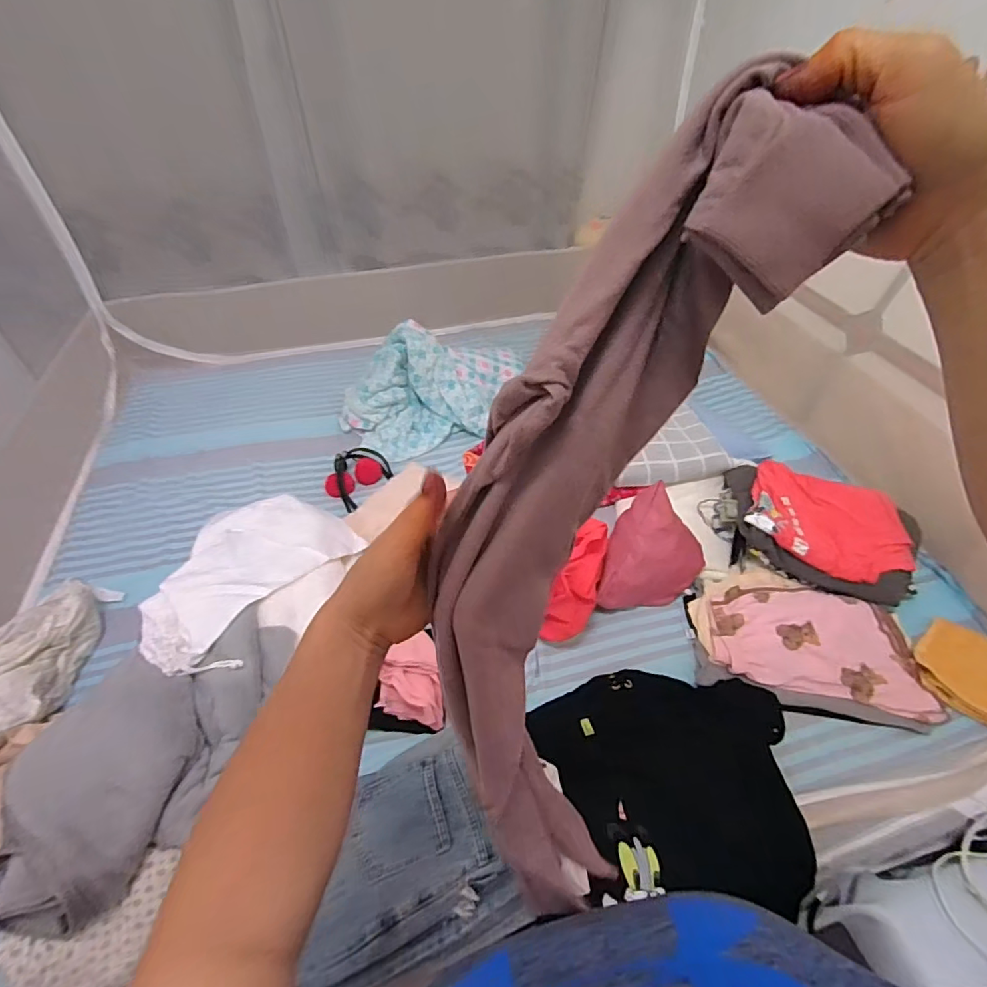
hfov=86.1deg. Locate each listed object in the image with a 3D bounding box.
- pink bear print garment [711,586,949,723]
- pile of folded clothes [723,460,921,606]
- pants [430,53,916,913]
[{"bbox_3d":[0.618,0.279,1.018,0.366,0.029,0.229,11,46,12],"label":"pink bear print garment"},{"bbox_3d":[0.691,0.066,1.147,0.376,0.102,0.262,20,49,20],"label":"pile of folded clothes"},{"bbox_3d":[0.057,0.025,0.315,0.147,0.444,0.087,25,17,24],"label":"pants"}]

